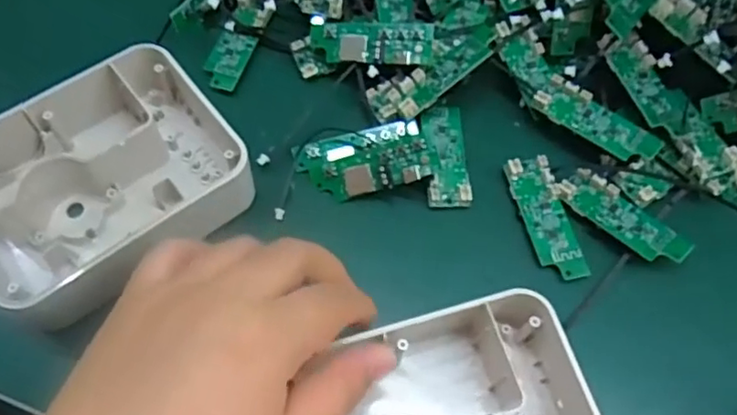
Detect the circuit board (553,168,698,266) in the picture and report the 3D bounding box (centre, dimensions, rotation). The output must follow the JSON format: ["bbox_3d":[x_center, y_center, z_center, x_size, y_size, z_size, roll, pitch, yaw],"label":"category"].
[{"bbox_3d":[0.132,0.004,0.324,0.071,0.004,0.026,37,71,24],"label":"circuit board"}]

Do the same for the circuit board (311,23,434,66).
[{"bbox_3d":[0.002,-0.093,0.351,0.069,0.005,0.024,3,89,9],"label":"circuit board"}]

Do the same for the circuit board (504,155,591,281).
[{"bbox_3d":[0.094,0.005,0.327,0.023,0.009,0.068,-12,64,-8],"label":"circuit board"}]

